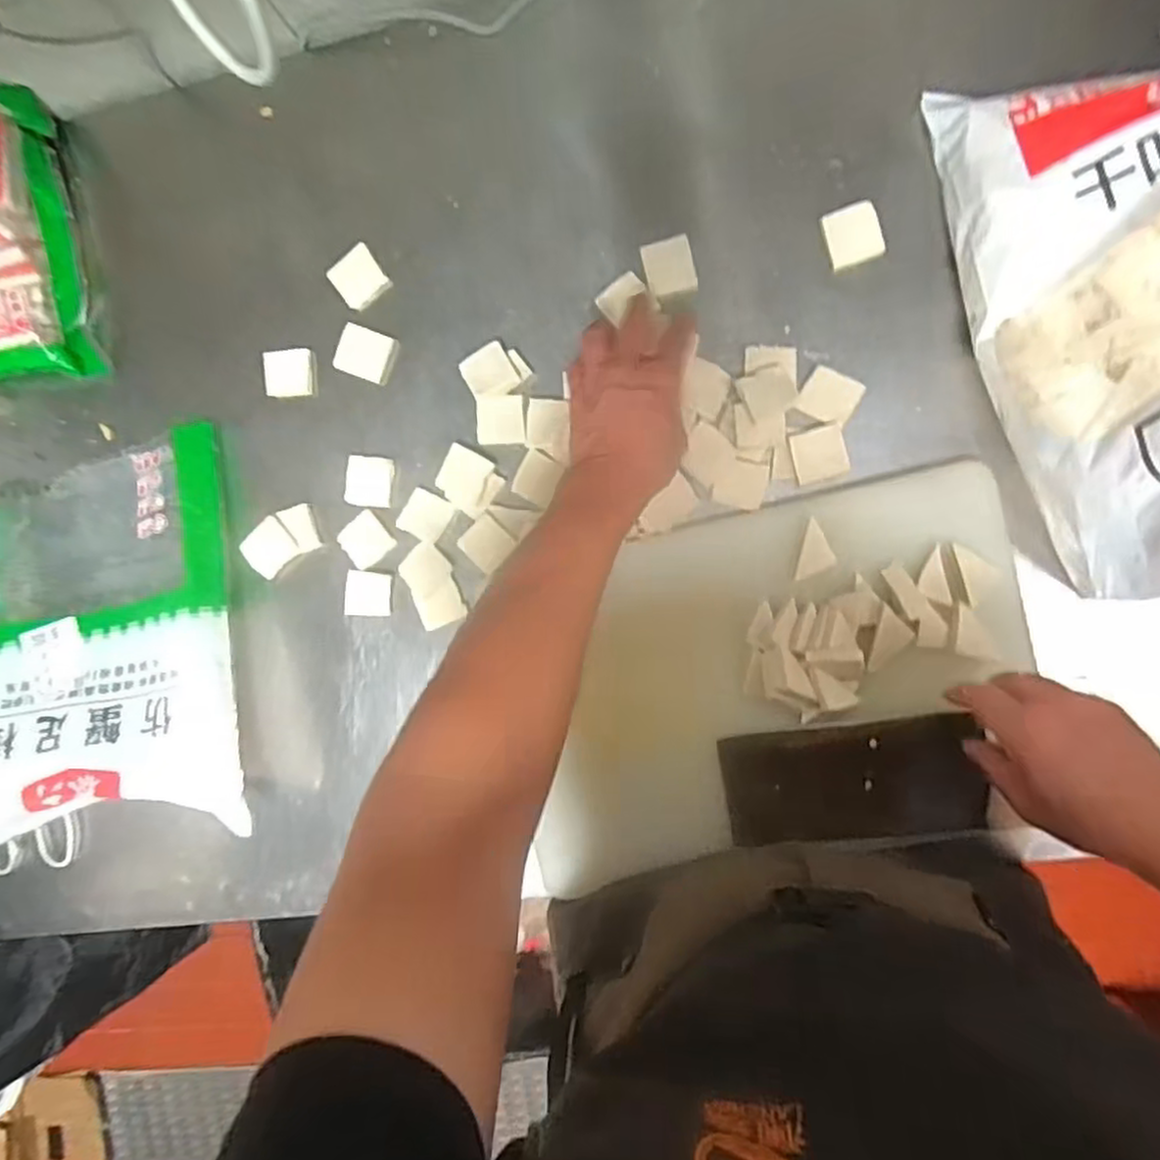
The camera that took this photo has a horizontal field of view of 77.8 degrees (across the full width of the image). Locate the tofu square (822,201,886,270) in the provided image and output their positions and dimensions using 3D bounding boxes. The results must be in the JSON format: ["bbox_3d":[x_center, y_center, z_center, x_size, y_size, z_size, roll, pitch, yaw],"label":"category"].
[{"bbox_3d":[0.221,-0.280,0.581,0.041,0.006,0.045,-14,91,9],"label":"tofu square"}]

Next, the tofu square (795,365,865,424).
[{"bbox_3d":[0.206,-0.151,0.594,0.043,0.008,0.041,32,97,6],"label":"tofu square"}]

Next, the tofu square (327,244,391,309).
[{"bbox_3d":[-0.199,-0.271,0.647,0.044,0.011,0.043,-35,88,9],"label":"tofu square"}]

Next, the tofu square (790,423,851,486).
[{"bbox_3d":[0.198,-0.104,0.595,0.043,0.013,0.041,-14,91,9],"label":"tofu square"}]

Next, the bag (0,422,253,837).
[{"bbox_3d":[-0.449,0.057,0.655,0.272,0.091,0.351,-8,92,9],"label":"bag"}]

